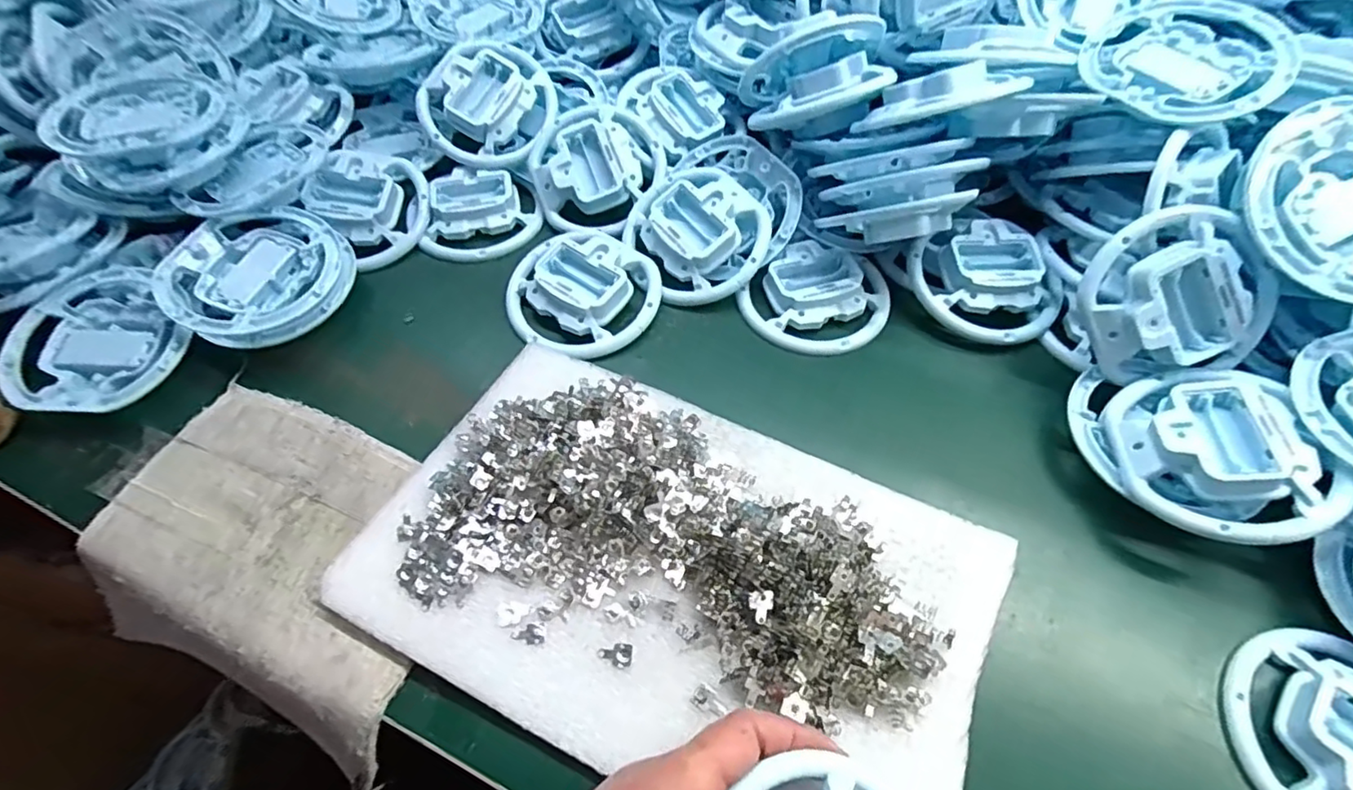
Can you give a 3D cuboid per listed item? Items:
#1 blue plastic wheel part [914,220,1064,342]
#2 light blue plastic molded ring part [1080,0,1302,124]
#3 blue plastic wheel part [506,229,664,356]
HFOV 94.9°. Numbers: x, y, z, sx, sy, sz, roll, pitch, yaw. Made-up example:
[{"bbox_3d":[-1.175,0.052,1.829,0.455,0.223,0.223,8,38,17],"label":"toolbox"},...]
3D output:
[{"bbox_3d":[0.206,-0.077,0.414,0.094,0.026,0.085,10,66,7],"label":"blue plastic wheel part"},{"bbox_3d":[0.304,-0.204,0.369,0.102,0.022,0.101,-1,65,2],"label":"light blue plastic molded ring part"},{"bbox_3d":[-0.065,-0.069,0.414,0.101,0.022,0.087,15,59,10],"label":"blue plastic wheel part"}]

